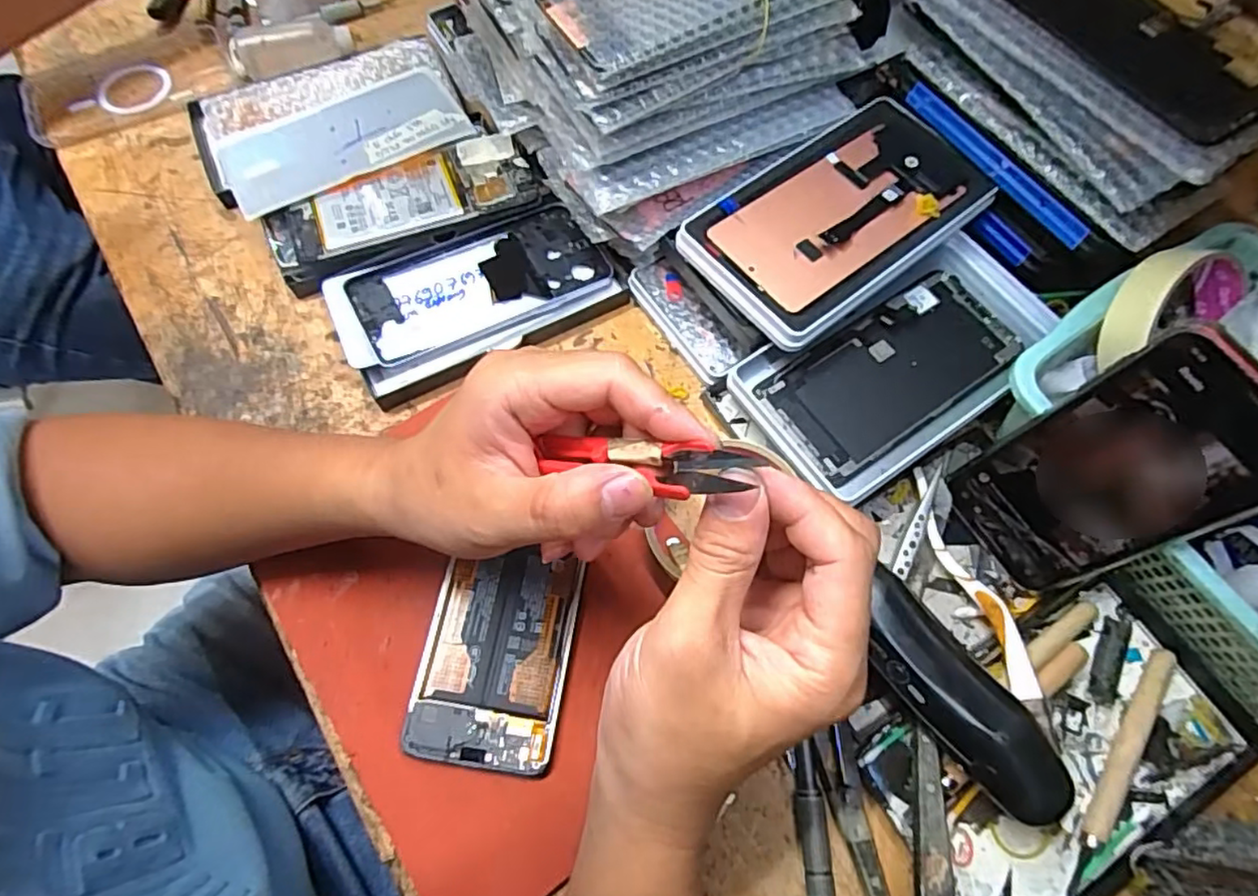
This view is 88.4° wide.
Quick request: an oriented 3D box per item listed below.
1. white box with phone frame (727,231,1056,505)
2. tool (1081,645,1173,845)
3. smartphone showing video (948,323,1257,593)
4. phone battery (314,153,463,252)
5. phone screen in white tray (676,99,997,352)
[{"bbox_3d":[0.161,-0.050,0.381,0.183,0.022,0.097,-30,70,-12],"label":"white box with phone frame"},{"bbox_3d":[0.250,0.148,0.323,0.012,0.008,0.105,35,71,14],"label":"tool"},{"bbox_3d":[0.220,0.015,0.301,0.005,0.147,0.076,-22,70,-29],"label":"smartphone showing video"},{"bbox_3d":[-0.165,-0.169,0.441,0.092,0.005,0.058,-18,71,-10],"label":"phone battery"},{"bbox_3d":[0.125,-0.139,0.384,0.176,0.014,0.102,-38,72,-15],"label":"phone screen in white tray"}]

